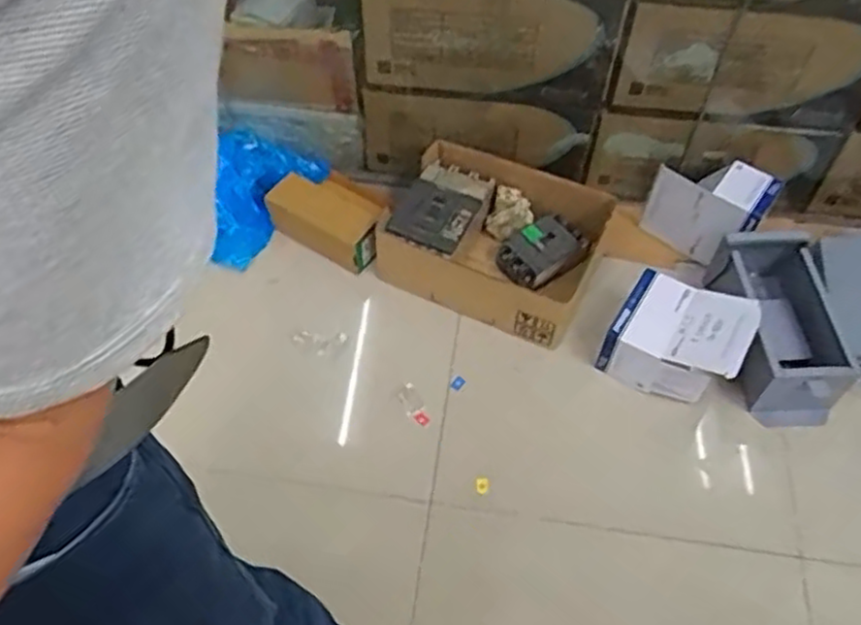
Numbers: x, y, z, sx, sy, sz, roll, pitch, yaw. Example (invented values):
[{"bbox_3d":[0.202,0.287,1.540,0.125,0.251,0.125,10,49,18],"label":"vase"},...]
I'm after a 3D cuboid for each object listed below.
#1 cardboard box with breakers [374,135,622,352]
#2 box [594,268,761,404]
[{"bbox_3d":[0.117,-0.143,1.517,0.422,0.148,0.313,20,56,13],"label":"cardboard box with breakers"},{"bbox_3d":[0.449,0.048,1.376,0.218,0.164,0.180,29,58,18],"label":"box"}]

